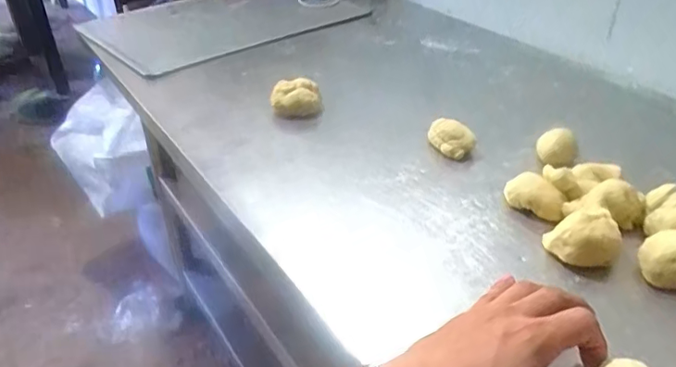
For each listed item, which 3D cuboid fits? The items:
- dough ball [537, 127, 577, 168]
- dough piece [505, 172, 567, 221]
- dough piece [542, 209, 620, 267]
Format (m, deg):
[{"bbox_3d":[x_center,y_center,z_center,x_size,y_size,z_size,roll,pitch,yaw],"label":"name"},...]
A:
[{"bbox_3d":[0.236,-0.037,0.598,0.039,0.035,0.039,1,34,0],"label":"dough ball"},{"bbox_3d":[0.192,0.011,0.538,0.055,0.031,0.035,15,36,19],"label":"dough piece"},{"bbox_3d":[0.211,0.049,0.474,0.057,0.043,0.037,-1,34,-3],"label":"dough piece"}]

